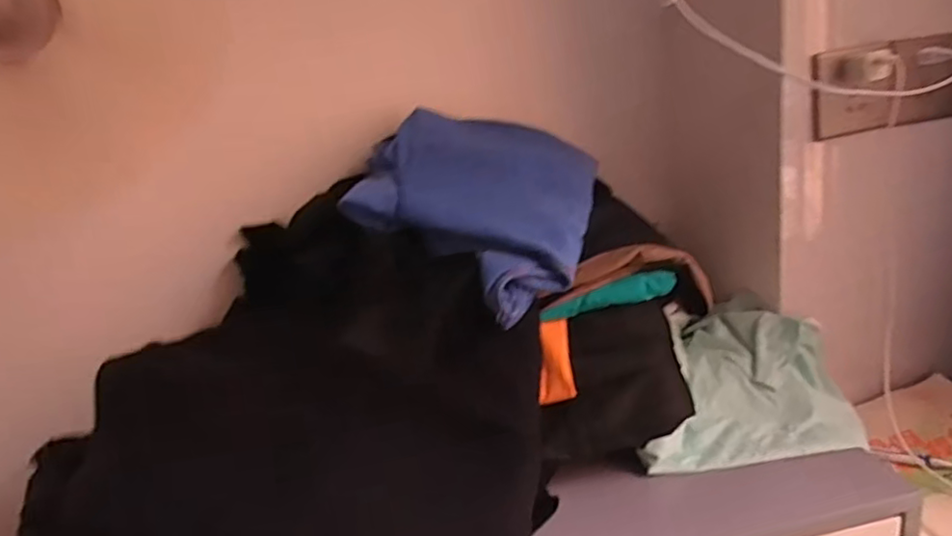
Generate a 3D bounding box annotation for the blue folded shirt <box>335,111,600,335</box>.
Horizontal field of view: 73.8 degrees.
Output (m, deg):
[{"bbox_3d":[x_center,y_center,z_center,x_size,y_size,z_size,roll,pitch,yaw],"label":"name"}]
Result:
[{"bbox_3d":[-0.005,-0.074,0.669,0.237,0.153,0.250,-1,17,20],"label":"blue folded shirt"}]

